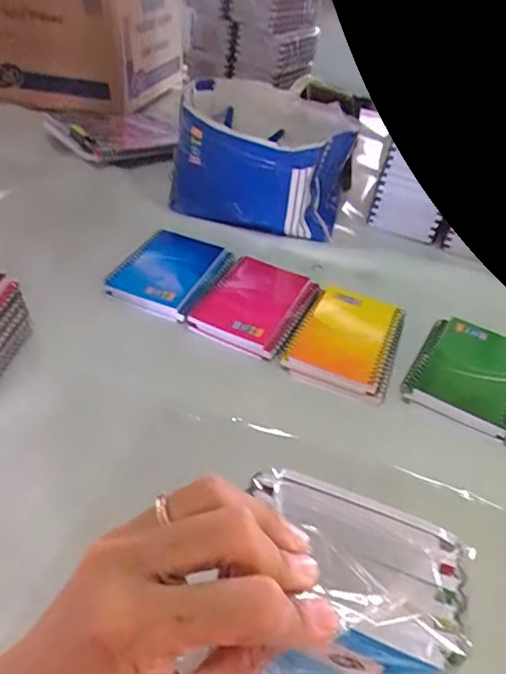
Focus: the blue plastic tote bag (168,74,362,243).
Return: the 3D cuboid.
[{"bbox_3d":[0.018,-0.233,0.651,0.212,0.118,0.197,19,42,13],"label":"blue plastic tote bag"}]

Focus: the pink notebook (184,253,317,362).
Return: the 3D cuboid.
[{"bbox_3d":[0.005,-0.037,0.518,0.099,0.018,0.134,21,42,15],"label":"pink notebook"}]

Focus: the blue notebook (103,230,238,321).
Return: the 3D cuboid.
[{"bbox_3d":[-0.087,-0.071,0.541,0.097,0.019,0.123,20,42,14],"label":"blue notebook"}]

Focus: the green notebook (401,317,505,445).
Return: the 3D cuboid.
[{"bbox_3d":[0.204,0.033,0.474,0.095,0.017,0.127,25,44,20],"label":"green notebook"}]

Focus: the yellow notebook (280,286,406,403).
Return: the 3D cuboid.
[{"bbox_3d":[0.094,-0.002,0.495,0.095,0.012,0.138,19,42,13],"label":"yellow notebook"}]

